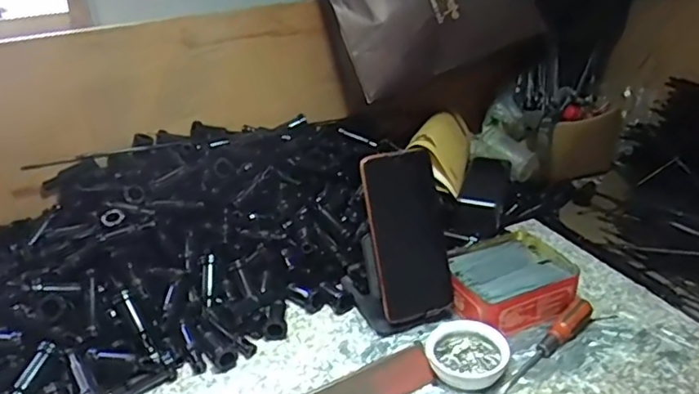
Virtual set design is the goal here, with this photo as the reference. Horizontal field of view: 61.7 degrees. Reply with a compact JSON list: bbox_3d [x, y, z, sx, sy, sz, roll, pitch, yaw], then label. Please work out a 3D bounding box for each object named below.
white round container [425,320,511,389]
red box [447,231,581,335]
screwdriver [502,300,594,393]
[{"bbox_3d":[0.109,0.147,0.547,0.073,0.025,0.067,-3,28,1],"label":"white round container"},{"bbox_3d":[0.167,0.090,0.621,0.129,0.041,0.108,-14,30,-19],"label":"red box"},{"bbox_3d":[0.188,0.138,0.557,0.149,0.022,0.021,-26,35,-36],"label":"screwdriver"}]

